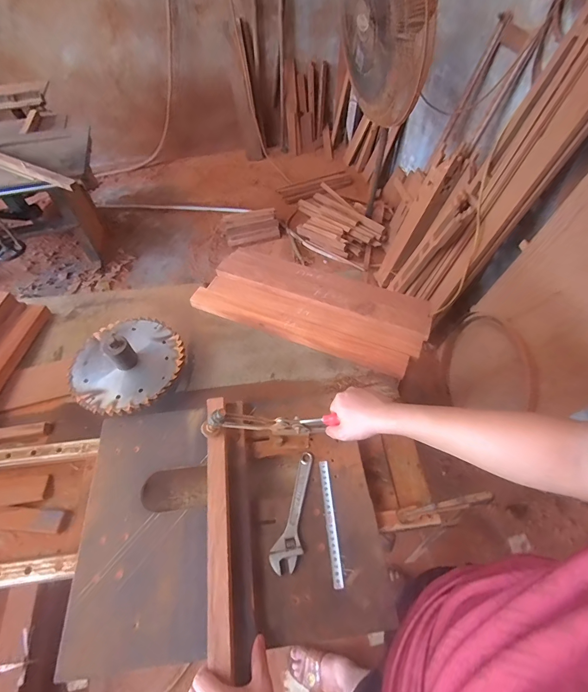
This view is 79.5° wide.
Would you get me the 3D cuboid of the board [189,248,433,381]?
[{"bbox_3d":[0.045,-0.109,0.924,0.593,0.055,0.219,20,58,13],"label":"board"}]

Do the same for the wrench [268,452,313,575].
[{"bbox_3d":[0.007,0.286,0.618,0.046,0.009,0.195,14,57,9],"label":"wrench"}]

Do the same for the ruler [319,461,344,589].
[{"bbox_3d":[0.063,0.302,0.615,0.016,0.004,0.196,-4,56,-3],"label":"ruler"}]

